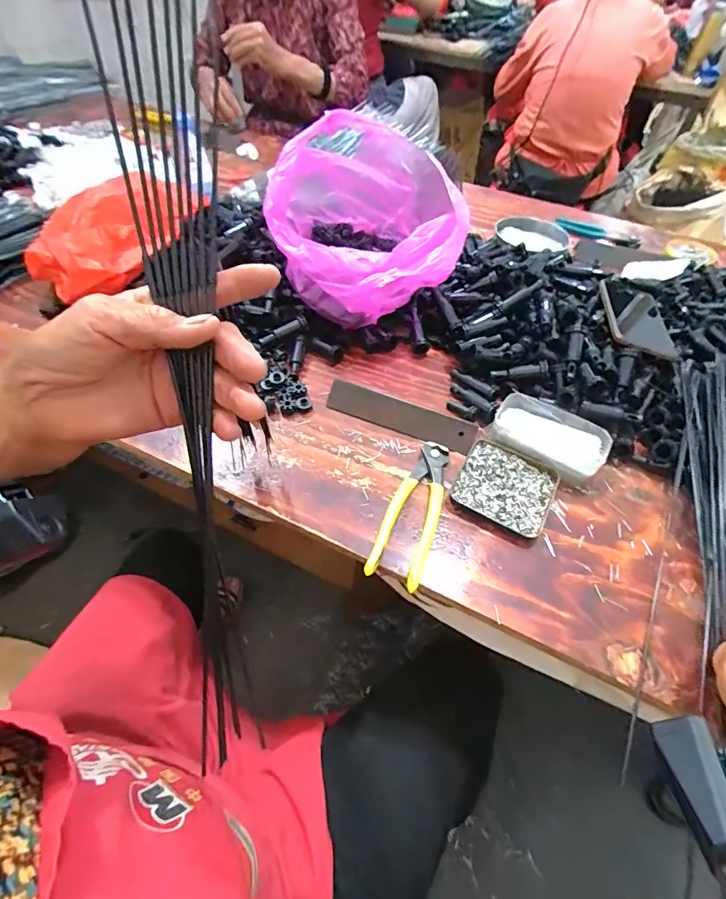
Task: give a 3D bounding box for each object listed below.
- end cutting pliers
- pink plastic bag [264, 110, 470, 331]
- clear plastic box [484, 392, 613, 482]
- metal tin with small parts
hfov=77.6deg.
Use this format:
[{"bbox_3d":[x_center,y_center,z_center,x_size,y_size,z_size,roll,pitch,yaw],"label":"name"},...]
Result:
[{"bbox_3d":[0.052,0.058,0.451,0.050,0.015,0.163,18,52,10],"label":"end cutting pliers"},{"bbox_3d":[0.010,-0.296,0.613,0.248,0.167,0.255,14,52,7],"label":"pink plastic bag"},{"bbox_3d":[0.206,-0.013,0.502,0.120,0.034,0.066,30,55,19],"label":"clear plastic box"},{"bbox_3d":[0.150,0.039,0.477,0.095,0.013,0.093,25,54,15],"label":"metal tin with small parts"}]

